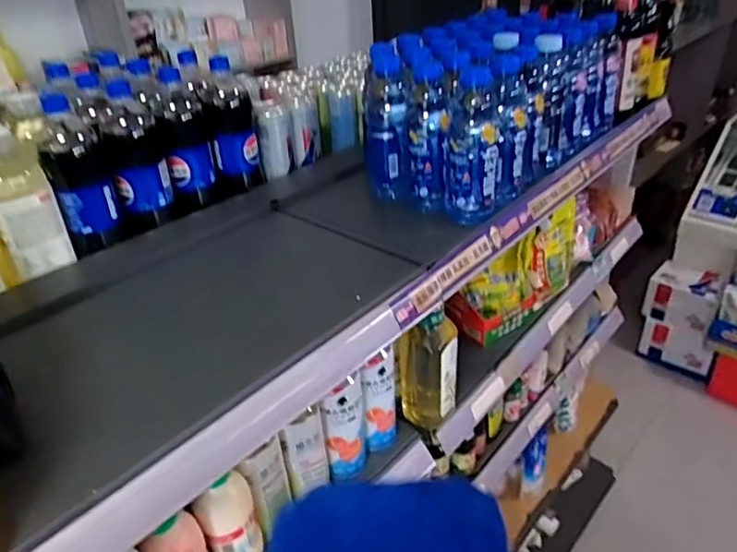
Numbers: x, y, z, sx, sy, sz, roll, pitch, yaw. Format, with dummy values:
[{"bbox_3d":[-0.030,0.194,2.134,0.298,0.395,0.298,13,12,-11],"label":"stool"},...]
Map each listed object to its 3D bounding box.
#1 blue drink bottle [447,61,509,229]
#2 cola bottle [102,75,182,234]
[{"bbox_3d":[0.147,-0.175,0.772,0.074,0.200,0.065,6,33,15],"label":"blue drink bottle"},{"bbox_3d":[-0.323,-0.162,0.795,0.071,0.207,0.062,-13,33,-14],"label":"cola bottle"}]

